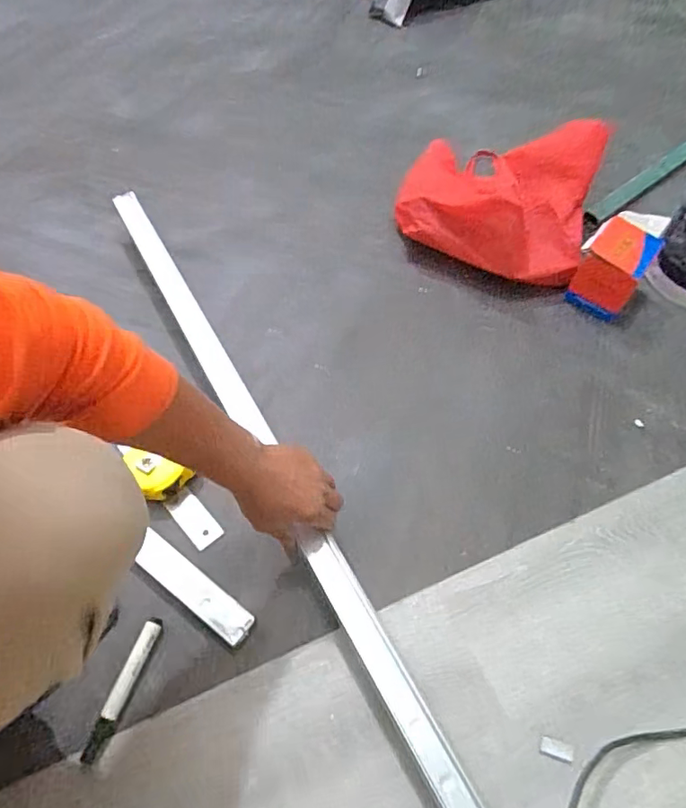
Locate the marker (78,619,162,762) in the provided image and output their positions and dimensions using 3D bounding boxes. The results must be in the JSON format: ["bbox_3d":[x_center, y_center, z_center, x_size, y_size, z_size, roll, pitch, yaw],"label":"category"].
[{"bbox_3d":[-0.233,0.302,0.567,0.019,0.011,0.141,17,57,7],"label":"marker"}]

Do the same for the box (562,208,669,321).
[{"bbox_3d":[0.455,-0.231,0.905,0.102,0.112,0.132,32,60,16],"label":"box"}]

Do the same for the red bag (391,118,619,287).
[{"bbox_3d":[0.275,-0.399,0.965,0.326,0.174,0.337,15,56,6],"label":"red bag"}]

